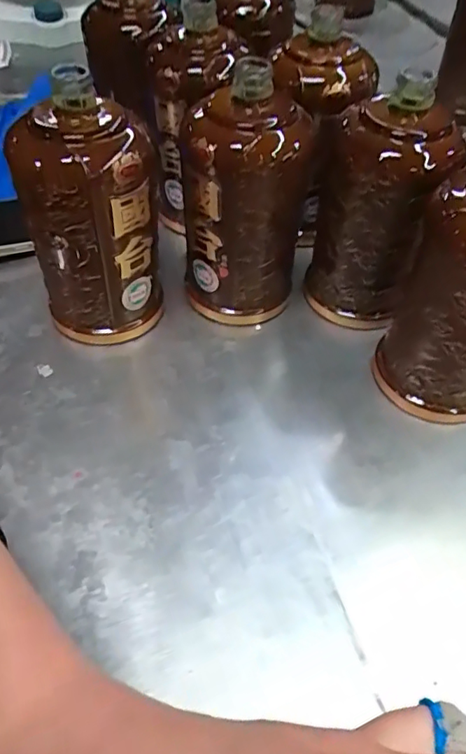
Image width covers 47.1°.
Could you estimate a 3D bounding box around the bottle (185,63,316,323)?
[{"bbox_3d":[0.008,-0.126,0.404,0.091,0.167,0.081,4,52,4],"label":"bottle"}]

